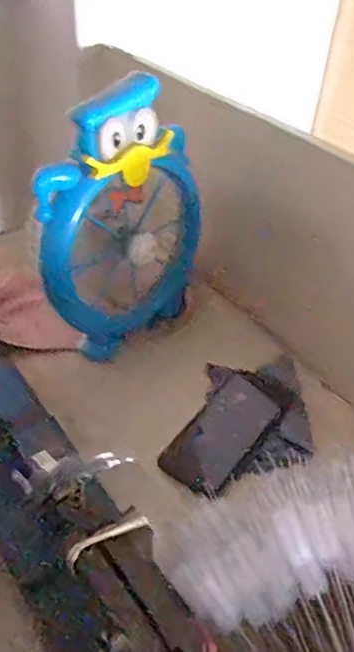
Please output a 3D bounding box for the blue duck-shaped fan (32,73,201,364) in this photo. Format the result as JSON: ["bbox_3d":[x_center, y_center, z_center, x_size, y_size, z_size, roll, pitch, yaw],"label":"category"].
[{"bbox_3d":[-0.057,-0.115,0.667,0.072,0.304,0.220,33,50,29],"label":"blue duck-shaped fan"}]

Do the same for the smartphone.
[{"bbox_3d":[0.050,0.118,0.626,0.083,0.005,0.143,24,56,37],"label":"smartphone"}]

